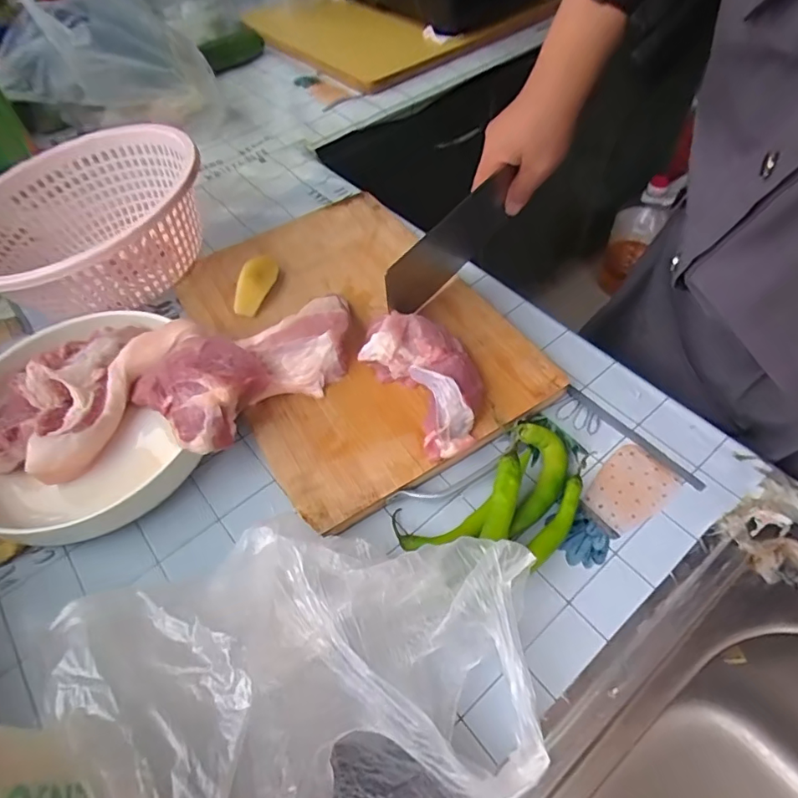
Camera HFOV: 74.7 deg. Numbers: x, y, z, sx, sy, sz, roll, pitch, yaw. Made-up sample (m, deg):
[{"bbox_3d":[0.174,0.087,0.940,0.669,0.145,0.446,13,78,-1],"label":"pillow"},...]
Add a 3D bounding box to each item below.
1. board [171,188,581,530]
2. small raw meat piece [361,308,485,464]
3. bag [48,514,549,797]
[{"bbox_3d":[-0.042,-0.068,0.462,0.234,0.016,0.318,-29,57,-16],"label":"board"},{"bbox_3d":[0.025,-0.015,0.410,0.070,0.039,0.119,-29,57,-16],"label":"small raw meat piece"},{"bbox_3d":[-0.047,0.160,0.268,0.237,0.081,0.189,2,54,6],"label":"bag"}]

